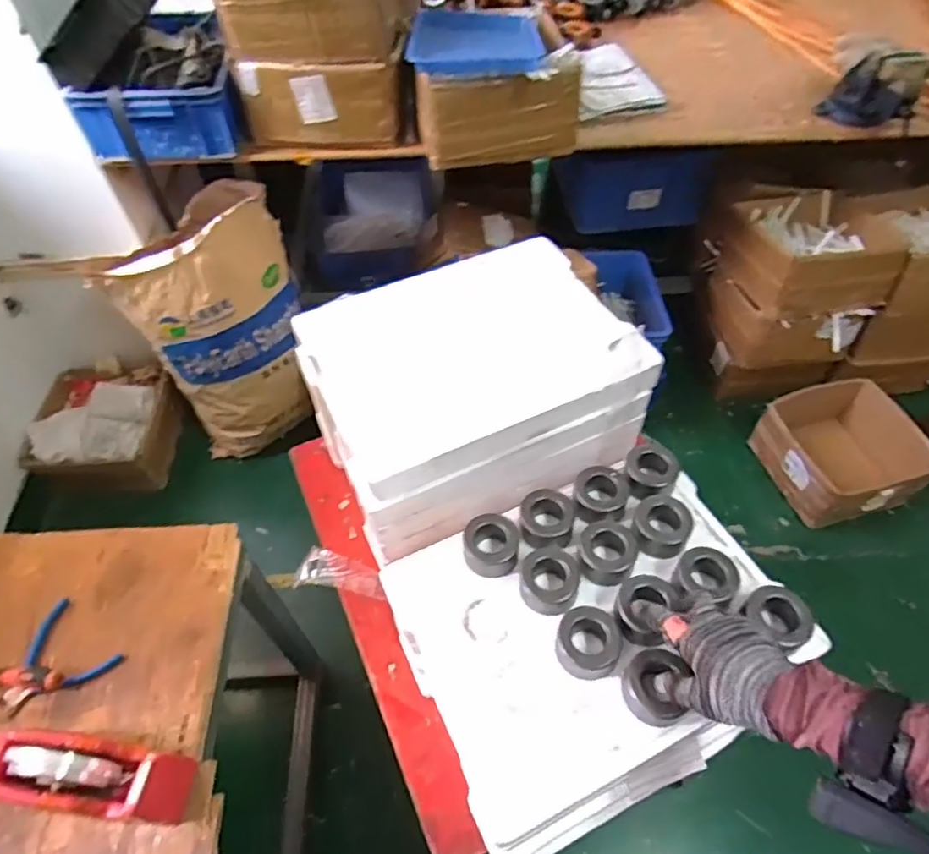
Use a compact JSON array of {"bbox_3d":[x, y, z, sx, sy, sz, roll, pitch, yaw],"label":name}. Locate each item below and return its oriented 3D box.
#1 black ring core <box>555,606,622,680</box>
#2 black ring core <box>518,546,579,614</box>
[{"bbox_3d":[0.121,0.211,0.601,0.060,0.033,0.058,-1,54,1],"label":"black ring core"},{"bbox_3d":[0.089,0.162,0.641,0.060,0.042,0.060,-1,54,1],"label":"black ring core"}]

